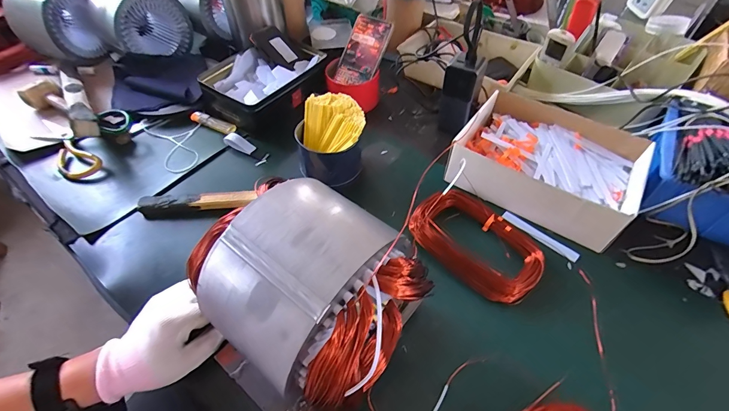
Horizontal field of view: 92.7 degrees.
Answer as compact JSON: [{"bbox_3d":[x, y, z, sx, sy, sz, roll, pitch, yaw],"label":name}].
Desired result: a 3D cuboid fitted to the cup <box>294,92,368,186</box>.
[{"bbox_3d":[-0.051,-0.099,0.536,0.100,0.093,0.106,-1,52,1],"label":"cup"}]

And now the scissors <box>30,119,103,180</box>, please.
[{"bbox_3d":[-0.507,-0.095,0.589,0.182,0.023,0.051,33,60,24],"label":"scissors"}]

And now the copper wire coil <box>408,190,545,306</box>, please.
[{"bbox_3d":[0.149,0.044,0.467,0.115,0.023,0.178,-33,58,-22],"label":"copper wire coil"}]

